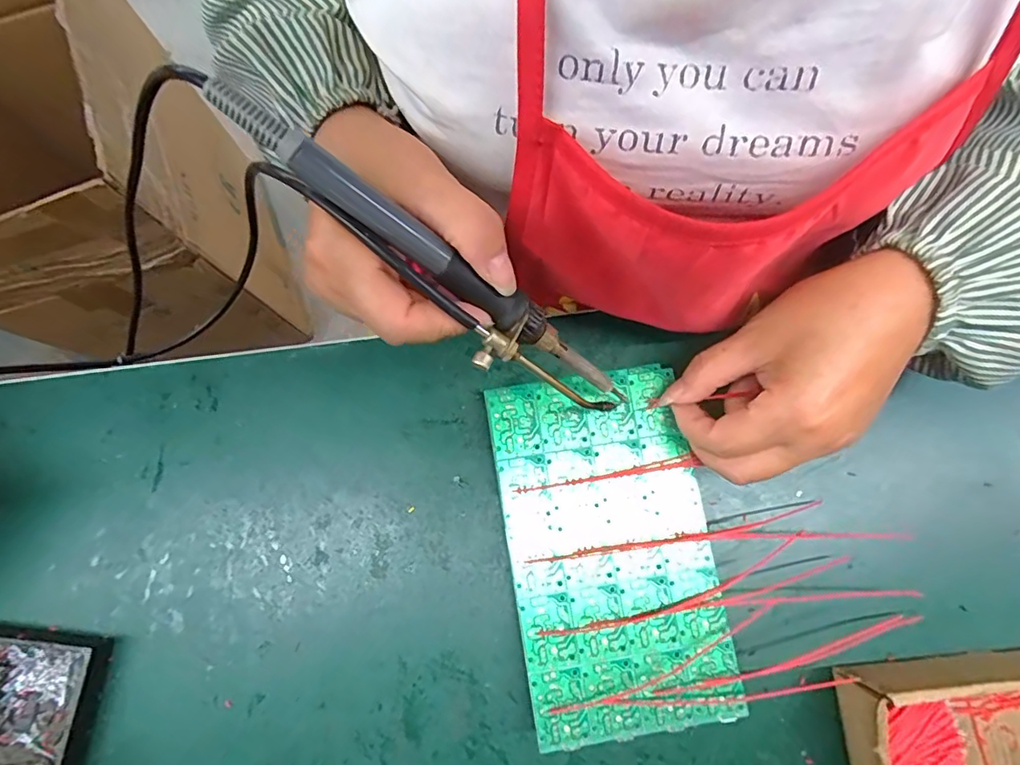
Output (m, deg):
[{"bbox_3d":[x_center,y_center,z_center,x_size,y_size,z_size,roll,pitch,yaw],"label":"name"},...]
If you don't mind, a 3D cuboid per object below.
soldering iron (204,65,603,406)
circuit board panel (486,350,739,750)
[{"bbox_3d":[-0.026,-0.038,0.216,0.194,0.013,0.031,35,77,-28],"label":"soldering iron"},{"bbox_3d":[0.052,0.082,0.278,0.103,0.007,0.179,-9,77,-3],"label":"circuit board panel"}]

